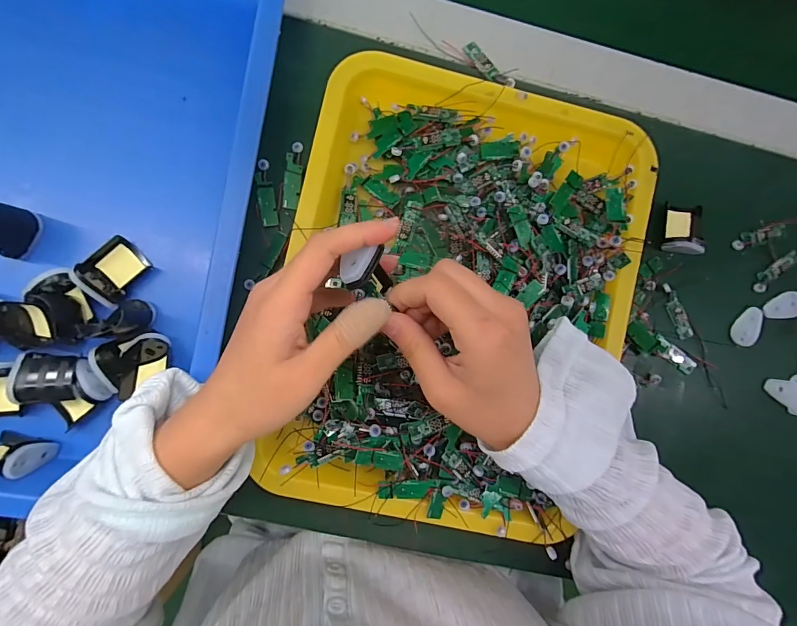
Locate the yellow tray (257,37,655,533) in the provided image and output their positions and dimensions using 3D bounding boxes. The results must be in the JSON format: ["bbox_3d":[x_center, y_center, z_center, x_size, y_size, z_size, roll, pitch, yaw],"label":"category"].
[{"bbox_3d":[0.049,-0.022,0.293,0.256,0.045,0.346,12,87,-7],"label":"yellow tray"}]

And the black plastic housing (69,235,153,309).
[{"bbox_3d":[-0.211,-0.031,0.286,0.035,0.019,0.044,40,86,-3],"label":"black plastic housing"}]

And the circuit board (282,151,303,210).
[{"bbox_3d":[-0.084,-0.105,0.308,0.013,0.005,0.042,5,88,-5],"label":"circuit board"}]

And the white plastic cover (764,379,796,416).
[{"bbox_3d":[0.345,0.074,0.340,0.037,0.014,0.028,12,88,-4],"label":"white plastic cover"}]

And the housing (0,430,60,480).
[{"bbox_3d":[-0.272,0.099,0.269,0.040,0.036,0.022,5,87,11],"label":"housing"}]

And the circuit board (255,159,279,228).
[{"bbox_3d":[-0.106,-0.094,0.306,0.014,0.004,0.052,-10,90,-5],"label":"circuit board"}]

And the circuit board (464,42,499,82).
[{"bbox_3d":[0.068,-0.208,0.320,0.012,0.004,0.036,-35,92,-5],"label":"circuit board"}]

